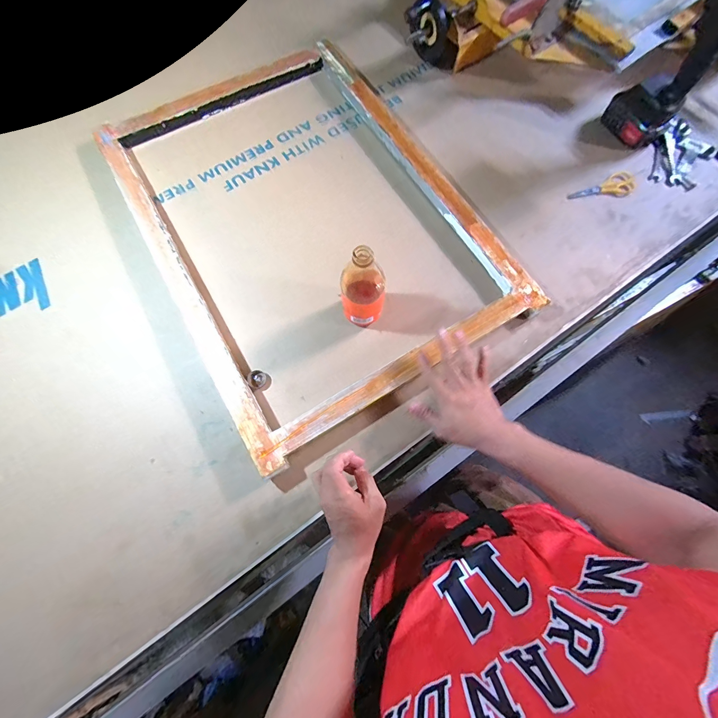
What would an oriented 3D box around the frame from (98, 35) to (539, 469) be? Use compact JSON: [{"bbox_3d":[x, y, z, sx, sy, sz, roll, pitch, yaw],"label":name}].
[{"bbox_3d":[-0.100,-0.266,0.615,0.544,0.040,0.745,-31,78,-8],"label":"frame"}]

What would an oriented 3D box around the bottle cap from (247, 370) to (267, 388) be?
[{"bbox_3d":[-0.165,0.033,0.548,0.028,0.009,0.029,0,75,-1],"label":"bottle cap"}]

